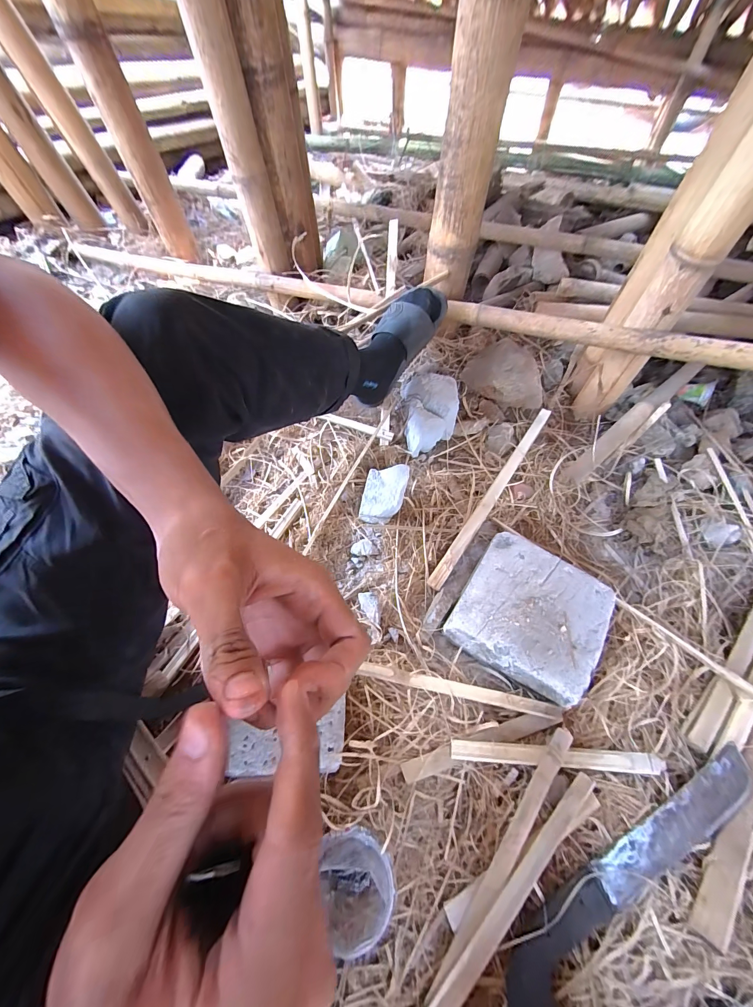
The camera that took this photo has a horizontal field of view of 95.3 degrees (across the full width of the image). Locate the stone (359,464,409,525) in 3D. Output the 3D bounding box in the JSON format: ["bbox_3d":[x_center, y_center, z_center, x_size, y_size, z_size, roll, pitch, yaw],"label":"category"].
[{"bbox_3d":[0.013,-0.016,0.644,0.075,0.077,0.096,12,55,4],"label":"stone"}]

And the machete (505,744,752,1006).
[{"bbox_3d":[0.293,0.400,0.381,0.382,0.019,0.059,-24,60,-19],"label":"machete"}]

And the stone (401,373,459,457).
[{"bbox_3d":[0.125,-0.215,0.776,0.111,0.080,0.189,0,55,-4],"label":"stone"}]

